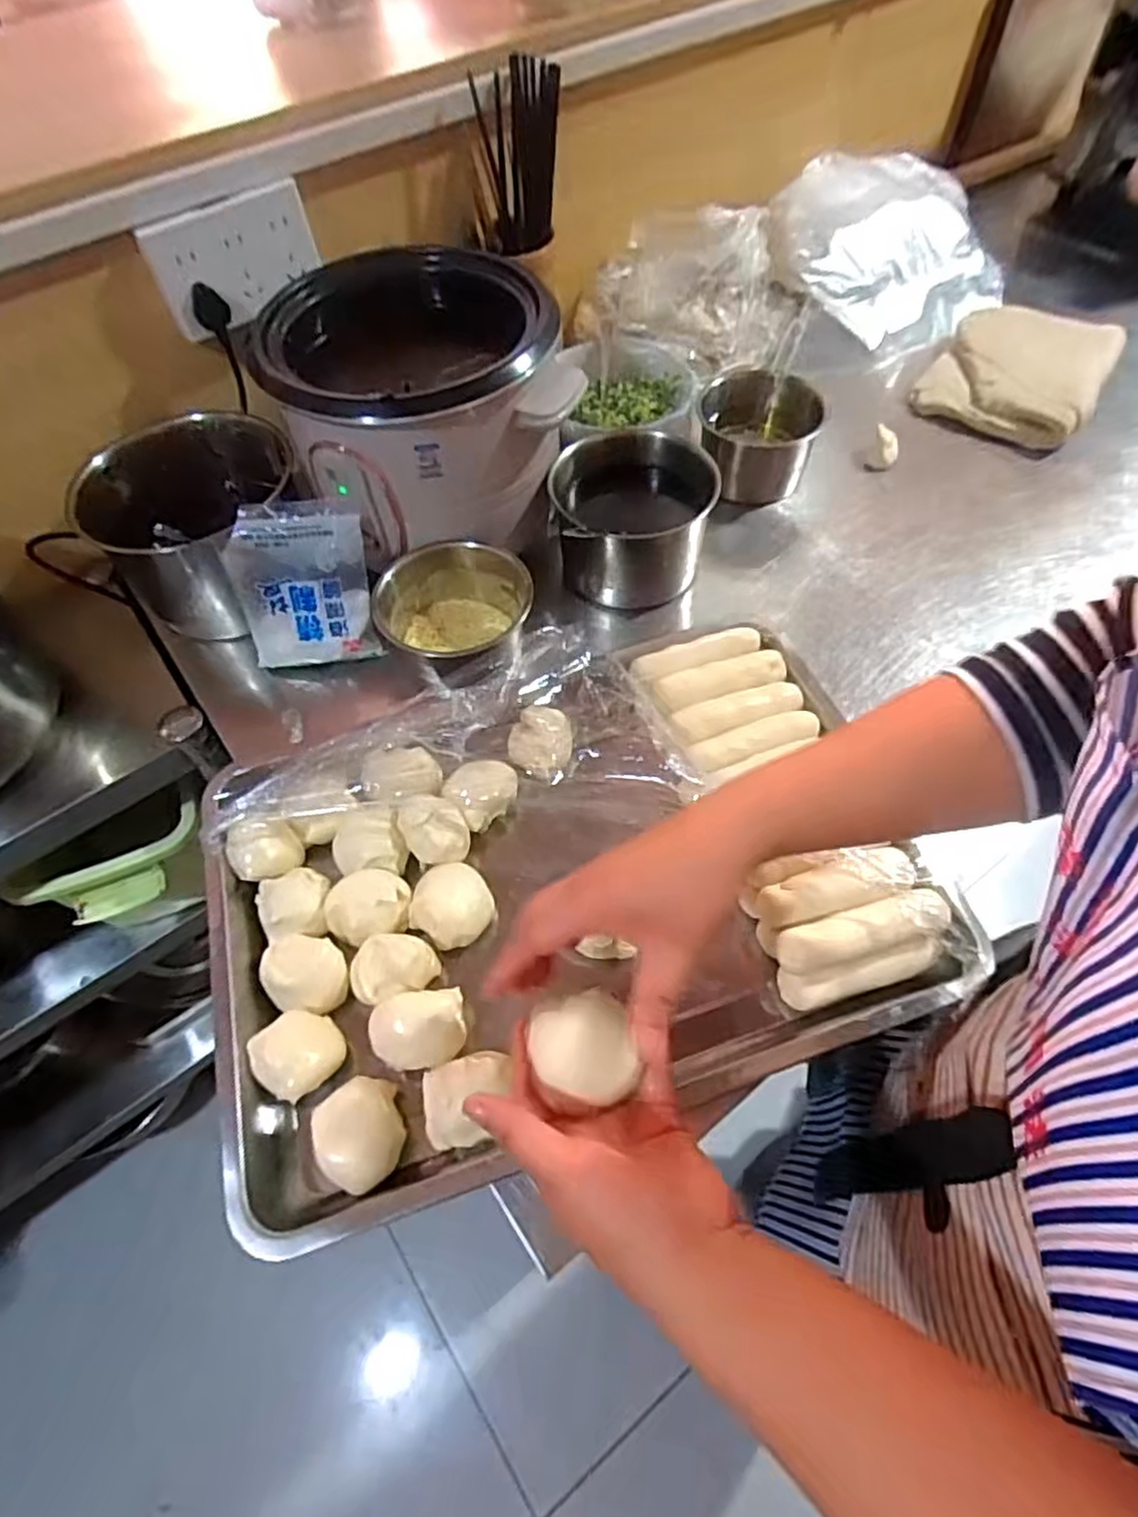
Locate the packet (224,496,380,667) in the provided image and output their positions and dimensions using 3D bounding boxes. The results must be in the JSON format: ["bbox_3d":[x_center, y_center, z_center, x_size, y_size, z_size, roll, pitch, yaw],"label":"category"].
[{"bbox_3d":[-0.233,-0.149,0.623,0.113,0.141,0.025,-5,30,-4],"label":"packet"}]

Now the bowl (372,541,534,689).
[{"bbox_3d":[-0.096,-0.114,0.626,0.129,0.079,0.139,-1,58,2],"label":"bowl"}]

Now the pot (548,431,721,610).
[{"bbox_3d":[0.063,-0.230,0.686,0.148,0.099,0.145,-1,58,2],"label":"pot"}]

